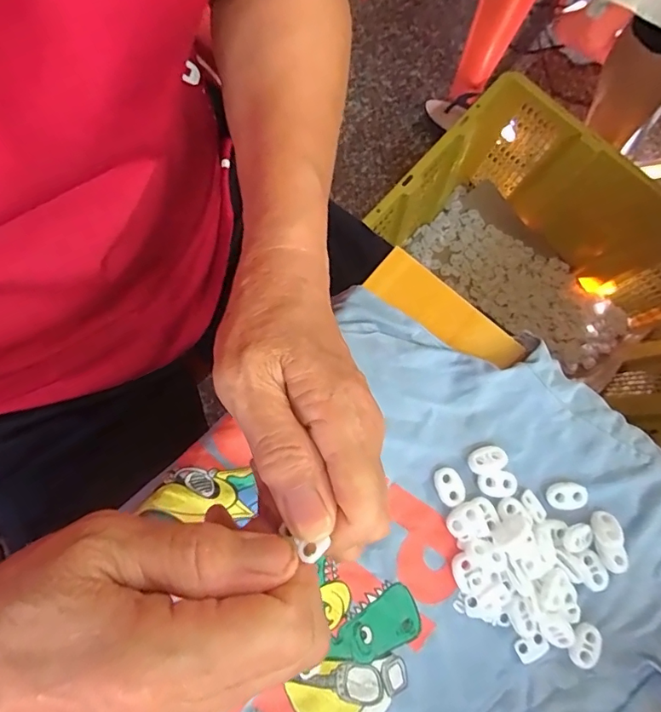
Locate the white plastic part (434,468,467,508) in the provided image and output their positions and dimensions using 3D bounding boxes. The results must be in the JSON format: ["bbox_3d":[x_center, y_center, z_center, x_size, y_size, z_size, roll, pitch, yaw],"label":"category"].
[{"bbox_3d":[0.070,0.077,0.284,0.015,0.006,0.022,-24,82,-7],"label":"white plastic part"}]

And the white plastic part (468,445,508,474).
[{"bbox_3d":[0.092,0.062,0.286,0.022,0.010,0.015,-12,81,-5],"label":"white plastic part"}]

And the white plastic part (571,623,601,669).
[{"bbox_3d":[0.142,0.161,0.269,0.016,0.008,0.023,17,80,0],"label":"white plastic part"}]

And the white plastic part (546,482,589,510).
[{"bbox_3d":[0.139,0.082,0.283,0.022,0.006,0.015,-1,80,-3],"label":"white plastic part"}]

